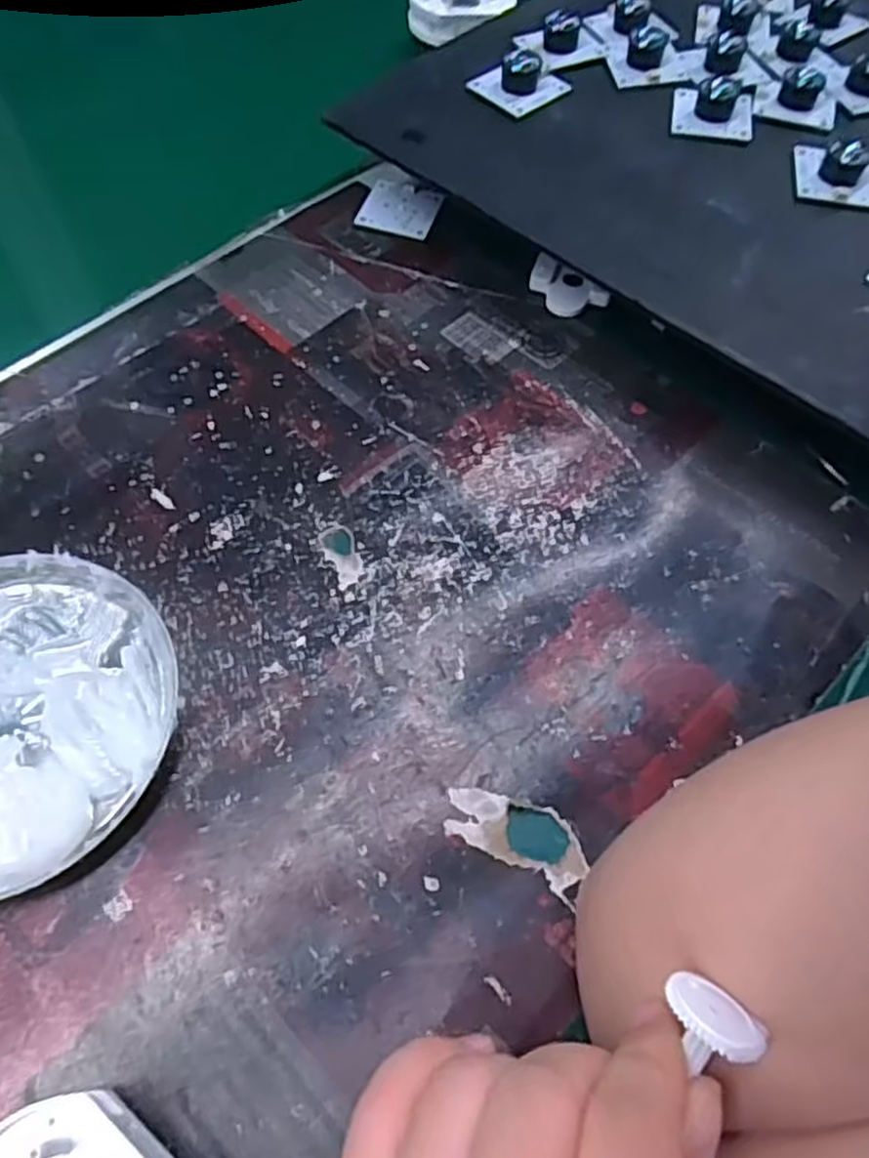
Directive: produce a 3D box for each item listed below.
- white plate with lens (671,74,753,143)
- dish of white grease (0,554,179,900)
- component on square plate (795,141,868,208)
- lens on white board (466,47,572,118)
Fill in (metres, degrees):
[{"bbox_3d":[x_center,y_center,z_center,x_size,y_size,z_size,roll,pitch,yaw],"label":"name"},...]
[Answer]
[{"bbox_3d":[0.152,-0.258,0.404,0.042,0.016,0.042,9,61,5],"label":"white plate with lens"},{"bbox_3d":[-0.162,0.046,0.271,0.131,0.029,0.123,0,61,0],"label":"dish of white grease"},{"bbox_3d":[0.209,-0.212,0.382,0.042,0.019,0.044,10,61,5],"label":"component on square plate"},{"bbox_3d":[0.048,-0.280,0.416,0.043,0.018,0.041,-40,68,-20],"label":"lens on white board"}]

